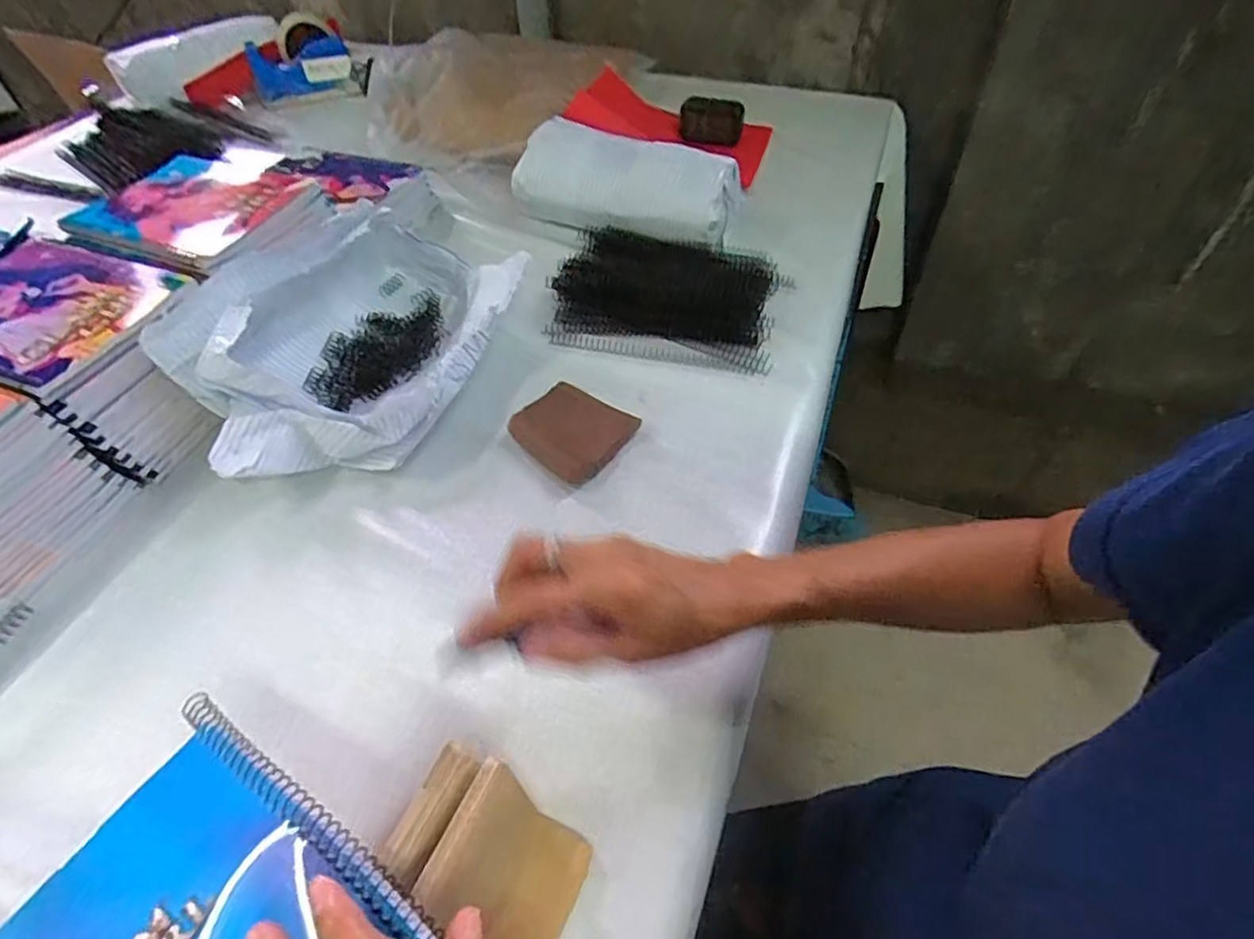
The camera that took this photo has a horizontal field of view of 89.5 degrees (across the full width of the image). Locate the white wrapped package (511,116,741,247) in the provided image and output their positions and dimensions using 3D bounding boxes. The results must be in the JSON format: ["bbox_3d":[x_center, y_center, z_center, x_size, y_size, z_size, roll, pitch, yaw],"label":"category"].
[{"bbox_3d":[-0.005,-0.325,0.722,0.260,0.068,0.087,16,51,16],"label":"white wrapped package"}]

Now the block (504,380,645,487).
[{"bbox_3d":[-0.045,-0.034,0.545,0.084,0.024,0.086,31,57,26],"label":"block"}]

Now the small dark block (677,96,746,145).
[{"bbox_3d":[0.124,-0.511,0.932,0.092,0.096,0.012,9,84,-1],"label":"small dark block"}]

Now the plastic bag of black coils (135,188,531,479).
[{"bbox_3d":[-0.241,-0.121,0.567,0.204,0.115,0.290,17,52,17],"label":"plastic bag of black coils"}]

